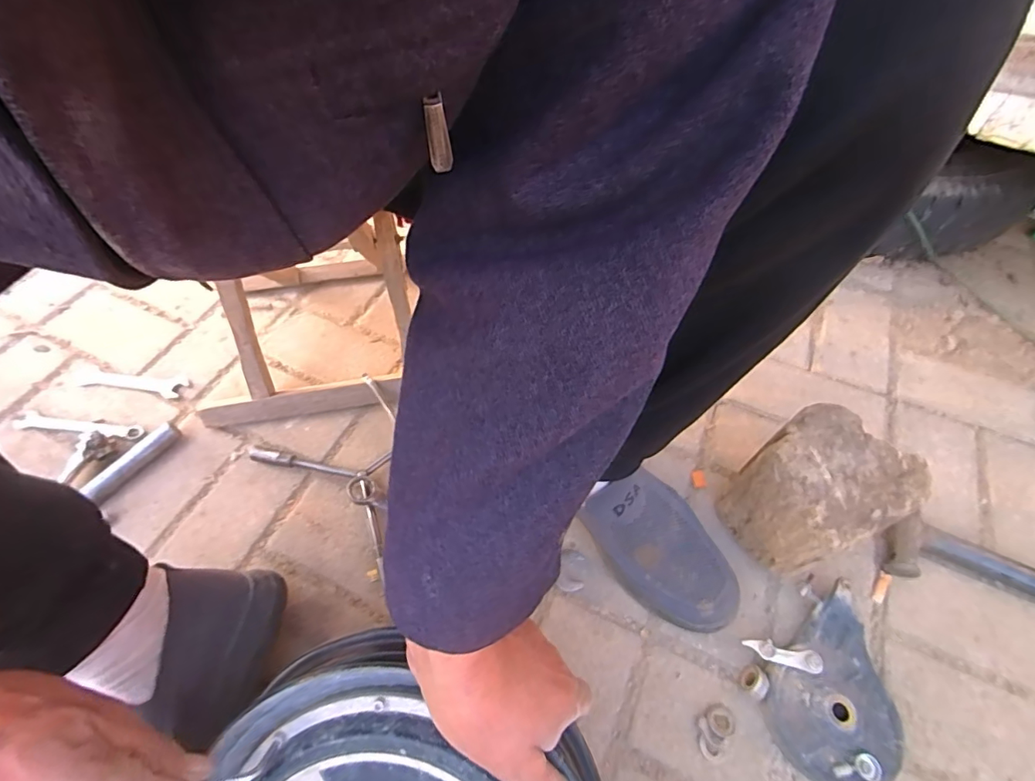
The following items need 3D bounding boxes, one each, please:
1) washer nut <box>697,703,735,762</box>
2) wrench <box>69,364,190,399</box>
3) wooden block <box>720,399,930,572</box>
[{"bbox_3d":[0.171,0.295,0.421,0.025,0.008,0.042,36,62,21],"label":"washer nut"},{"bbox_3d":[-0.511,-0.013,0.636,0.160,0.007,0.033,7,56,4],"label":"wrench"},{"bbox_3d":[0.276,0.103,0.465,0.122,0.152,0.106,-20,60,-14],"label":"wooden block"}]

